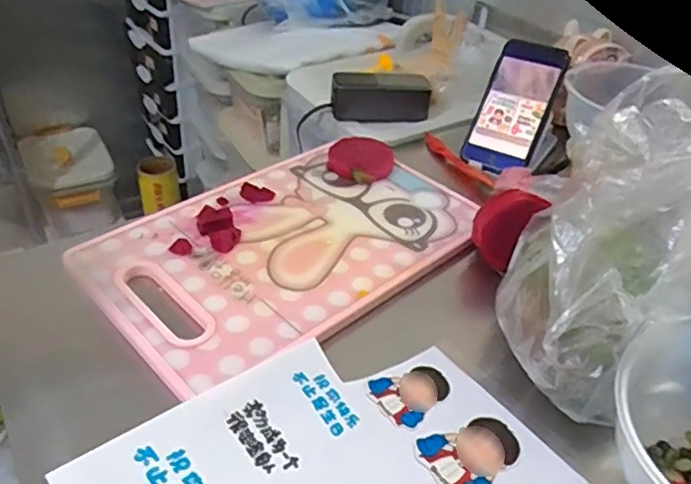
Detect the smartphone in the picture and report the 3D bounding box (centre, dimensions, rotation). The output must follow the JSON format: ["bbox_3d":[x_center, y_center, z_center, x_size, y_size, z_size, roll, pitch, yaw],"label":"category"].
[{"bbox_3d":[0.193,-0.156,0.703,0.076,0.152,0.016,22,2,25],"label":"smartphone"}]

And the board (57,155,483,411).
[{"bbox_3d":[-0.050,-0.006,0.578,0.353,0.020,0.219,-28,49,-34],"label":"board"}]

